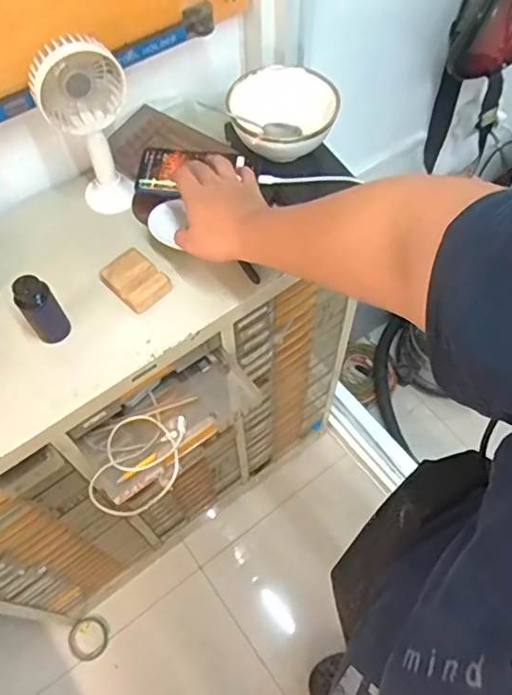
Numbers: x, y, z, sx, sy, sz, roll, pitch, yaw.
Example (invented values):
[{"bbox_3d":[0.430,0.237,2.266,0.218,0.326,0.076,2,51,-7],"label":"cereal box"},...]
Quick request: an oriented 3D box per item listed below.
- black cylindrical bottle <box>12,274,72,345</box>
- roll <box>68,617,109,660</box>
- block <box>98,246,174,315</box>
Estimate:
[{"bbox_3d":[-0.253,-0.041,0.663,0.041,0.105,0.034,-30,64,-15],"label":"black cylindrical bottle"},{"bbox_3d":[-0.398,0.693,1.324,0.095,0.024,0.088,0,61,1],"label":"roll"},{"bbox_3d":[-0.156,-0.086,0.730,0.086,0.028,0.062,40,68,20],"label":"block"}]

